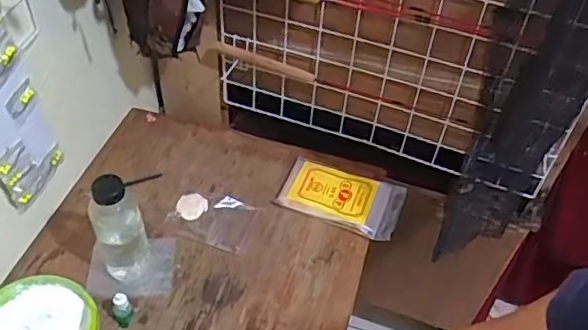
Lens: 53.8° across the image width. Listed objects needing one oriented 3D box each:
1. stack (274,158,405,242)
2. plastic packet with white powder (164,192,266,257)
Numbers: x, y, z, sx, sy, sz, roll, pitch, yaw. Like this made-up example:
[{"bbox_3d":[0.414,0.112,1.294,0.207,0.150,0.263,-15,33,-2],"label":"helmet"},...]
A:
[{"bbox_3d":[0.082,0.046,0.965,0.196,0.029,0.109,20,49,14],"label":"stack"},{"bbox_3d":[-0.128,0.088,0.933,0.137,0.010,0.099,14,48,8],"label":"plastic packet with white powder"}]

